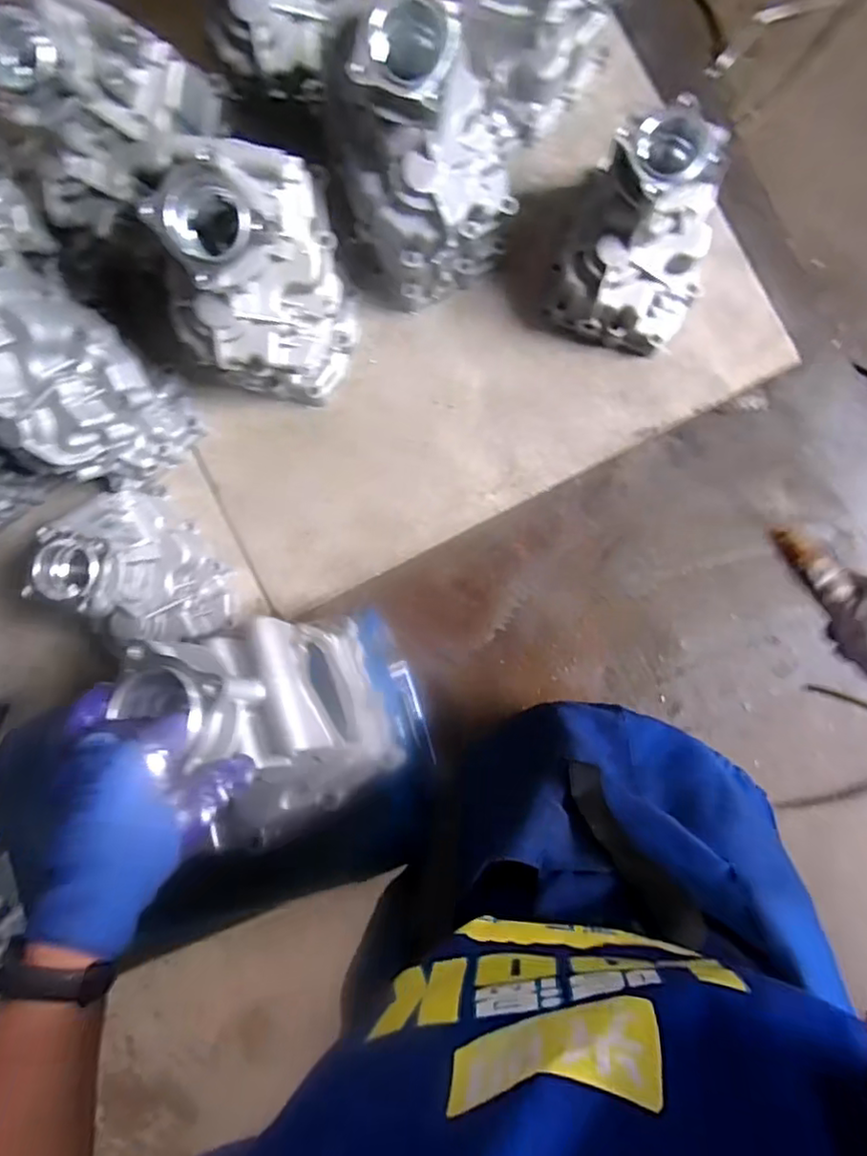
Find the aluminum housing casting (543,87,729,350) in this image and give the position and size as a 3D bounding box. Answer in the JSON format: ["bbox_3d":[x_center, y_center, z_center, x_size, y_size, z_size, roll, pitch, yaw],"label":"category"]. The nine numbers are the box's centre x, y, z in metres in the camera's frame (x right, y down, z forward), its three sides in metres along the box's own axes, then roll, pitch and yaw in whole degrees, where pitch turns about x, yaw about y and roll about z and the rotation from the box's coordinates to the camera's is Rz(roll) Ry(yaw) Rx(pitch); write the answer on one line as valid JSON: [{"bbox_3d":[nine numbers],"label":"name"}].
[{"bbox_3d":[0.256,-0.405,0.737,0.177,0.200,0.206,31,91,4],"label":"aluminum housing casting"}]

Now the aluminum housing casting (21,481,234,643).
[{"bbox_3d":[-0.366,-0.015,0.793,0.171,0.195,0.202,15,90,4],"label":"aluminum housing casting"}]

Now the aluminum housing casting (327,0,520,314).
[{"bbox_3d":[-0.014,-0.455,0.698,0.191,0.321,0.165,-11,88,4],"label":"aluminum housing casting"}]

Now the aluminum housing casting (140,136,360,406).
[{"bbox_3d":[-0.207,-0.335,0.714,0.177,0.319,0.171,-1,89,4],"label":"aluminum housing casting"}]

